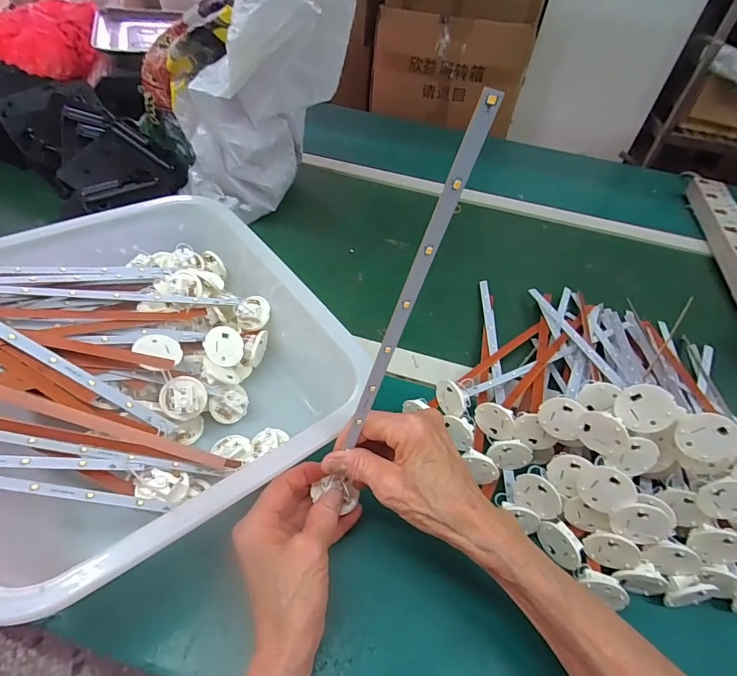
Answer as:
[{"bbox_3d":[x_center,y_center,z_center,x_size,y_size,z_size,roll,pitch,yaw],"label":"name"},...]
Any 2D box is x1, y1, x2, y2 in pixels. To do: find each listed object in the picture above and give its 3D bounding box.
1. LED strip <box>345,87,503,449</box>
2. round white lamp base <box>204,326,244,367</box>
[{"bbox_3d":[0.023,-0.023,0.213,0.010,0.188,0.005,9,39,-14],"label":"LED strip"},{"bbox_3d":[-0.138,0.008,0.394,0.038,0.006,0.038,18,64,-42],"label":"round white lamp base"}]

